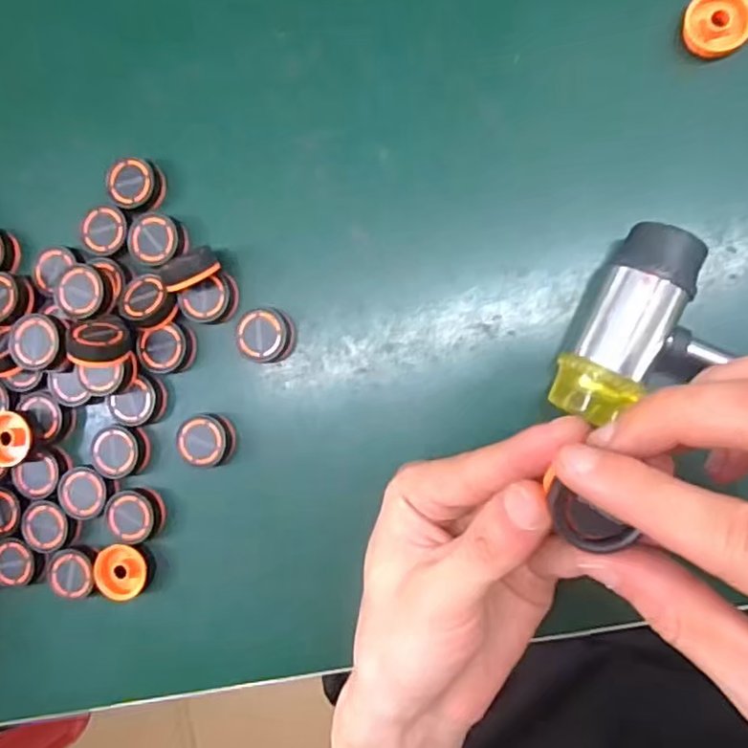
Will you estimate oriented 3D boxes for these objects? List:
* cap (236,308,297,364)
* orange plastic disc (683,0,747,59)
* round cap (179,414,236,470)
[{"bbox_3d":[-0.049,-0.018,0.286,0.027,0.007,0.024,1,92,9],"label":"cap"},{"bbox_3d":[0.140,-0.143,0.252,0.026,0.009,0.025,0,92,9],"label":"orange plastic disc"},{"bbox_3d":[-0.079,0.031,0.293,0.025,0.013,0.024,0,92,9],"label":"round cap"}]

